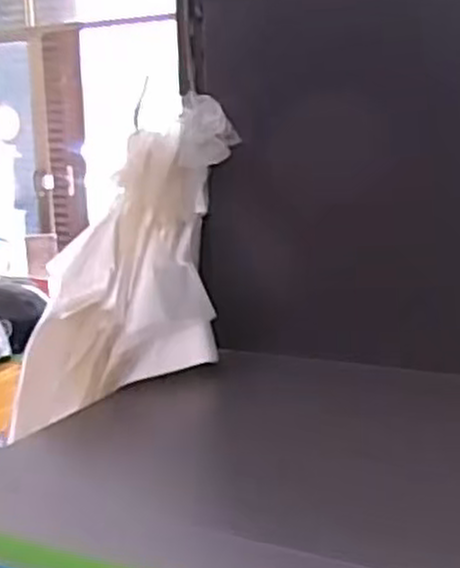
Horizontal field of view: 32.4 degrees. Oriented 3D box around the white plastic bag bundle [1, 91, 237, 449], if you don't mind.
[{"bbox_3d":[-0.046,-0.007,0.437,0.064,0.199,0.071,6,-27,34],"label":"white plastic bag bundle"}]

